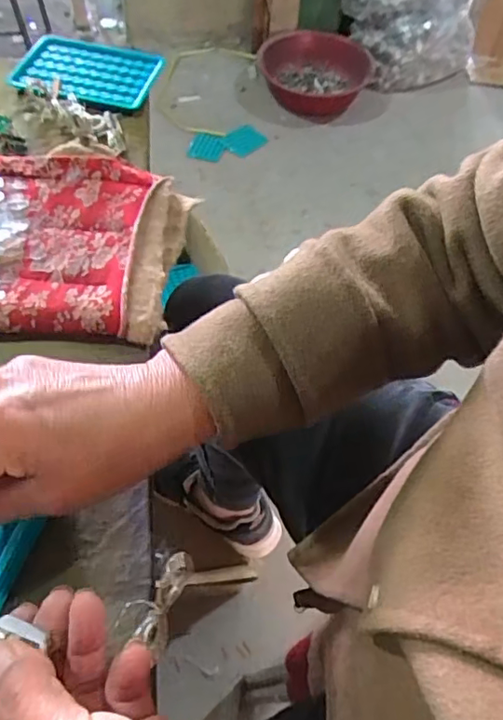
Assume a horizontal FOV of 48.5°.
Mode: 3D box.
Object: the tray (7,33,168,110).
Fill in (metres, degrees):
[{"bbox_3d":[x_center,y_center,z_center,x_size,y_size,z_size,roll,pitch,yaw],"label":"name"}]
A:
[{"bbox_3d":[-0.158,-0.278,0.534,0.133,0.013,0.094,8,58,0],"label":"tray"}]

